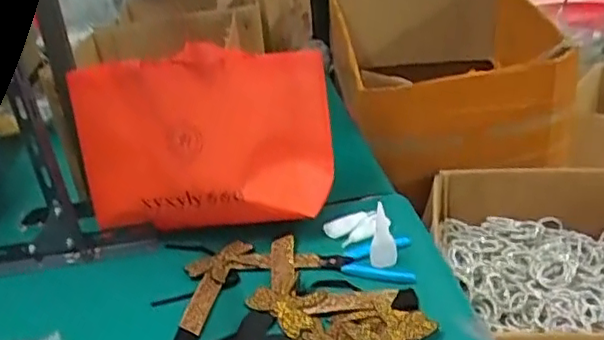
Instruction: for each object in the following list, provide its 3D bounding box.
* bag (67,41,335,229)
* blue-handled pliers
[{"bbox_3d":[-0.124,-0.043,0.819,0.328,0.211,0.094,-6,27,0],"label":"bag"},{"bbox_3d":[0.085,0.113,0.799,0.120,0.014,0.084,1,28,13],"label":"blue-handled pliers"}]

